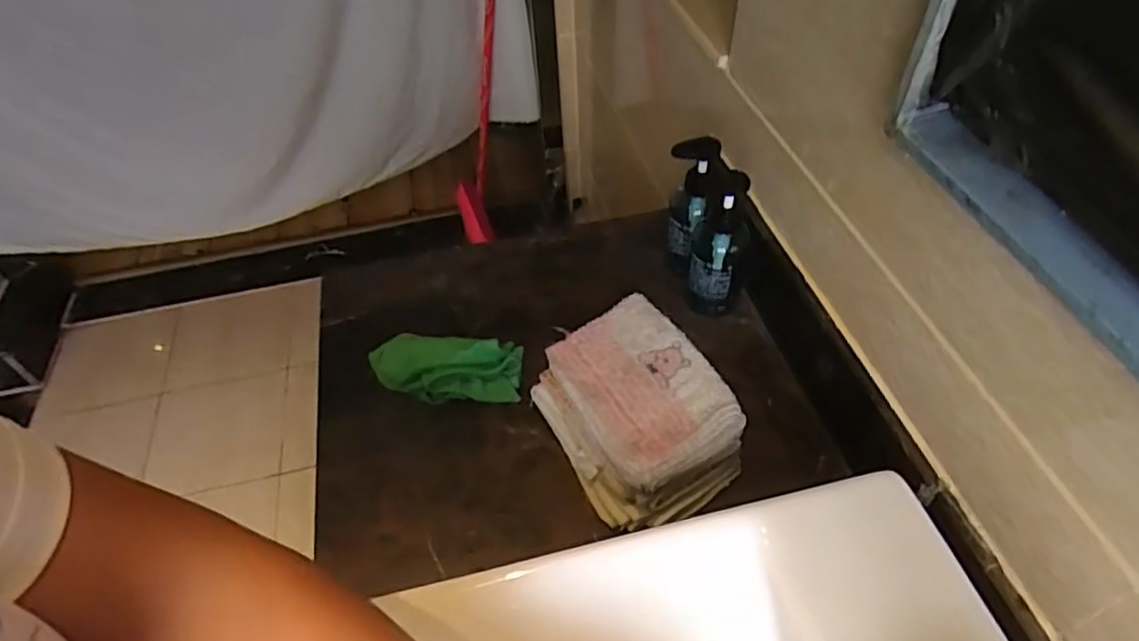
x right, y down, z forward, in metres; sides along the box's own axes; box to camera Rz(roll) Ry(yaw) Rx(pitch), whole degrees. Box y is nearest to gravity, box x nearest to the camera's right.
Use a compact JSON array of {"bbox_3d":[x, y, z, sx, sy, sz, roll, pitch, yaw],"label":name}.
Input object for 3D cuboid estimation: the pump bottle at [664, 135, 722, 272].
[{"bbox_3d":[0.138,-0.123,0.742,0.054,0.151,0.068,7,50,10],"label":"pump bottle"}]

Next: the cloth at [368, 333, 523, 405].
[{"bbox_3d":[-0.141,0.048,0.695,0.175,0.055,0.066,9,50,11],"label":"cloth"}]

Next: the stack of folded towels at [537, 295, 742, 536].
[{"bbox_3d":[0.060,0.088,0.622,0.138,0.106,0.193,-27,52,-18],"label":"stack of folded towels"}]

